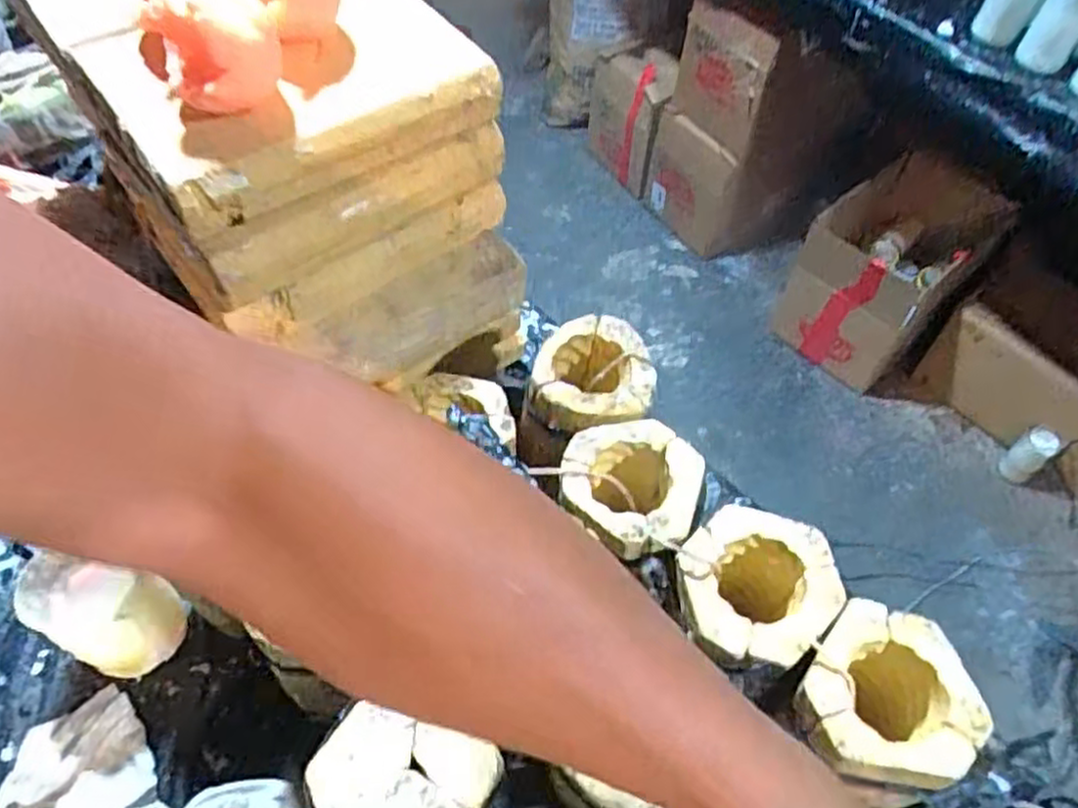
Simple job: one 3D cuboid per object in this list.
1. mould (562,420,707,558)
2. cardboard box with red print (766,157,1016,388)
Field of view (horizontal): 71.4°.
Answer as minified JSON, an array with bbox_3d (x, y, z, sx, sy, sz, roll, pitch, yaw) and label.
[{"bbox_3d":[0.057,0.060,0.487,0.085,0.048,0.089,12,55,5],"label":"mould"},{"bbox_3d":[0.767,-0.308,1.669,0.322,0.325,0.430,35,60,20],"label":"cardboard box with red print"}]

